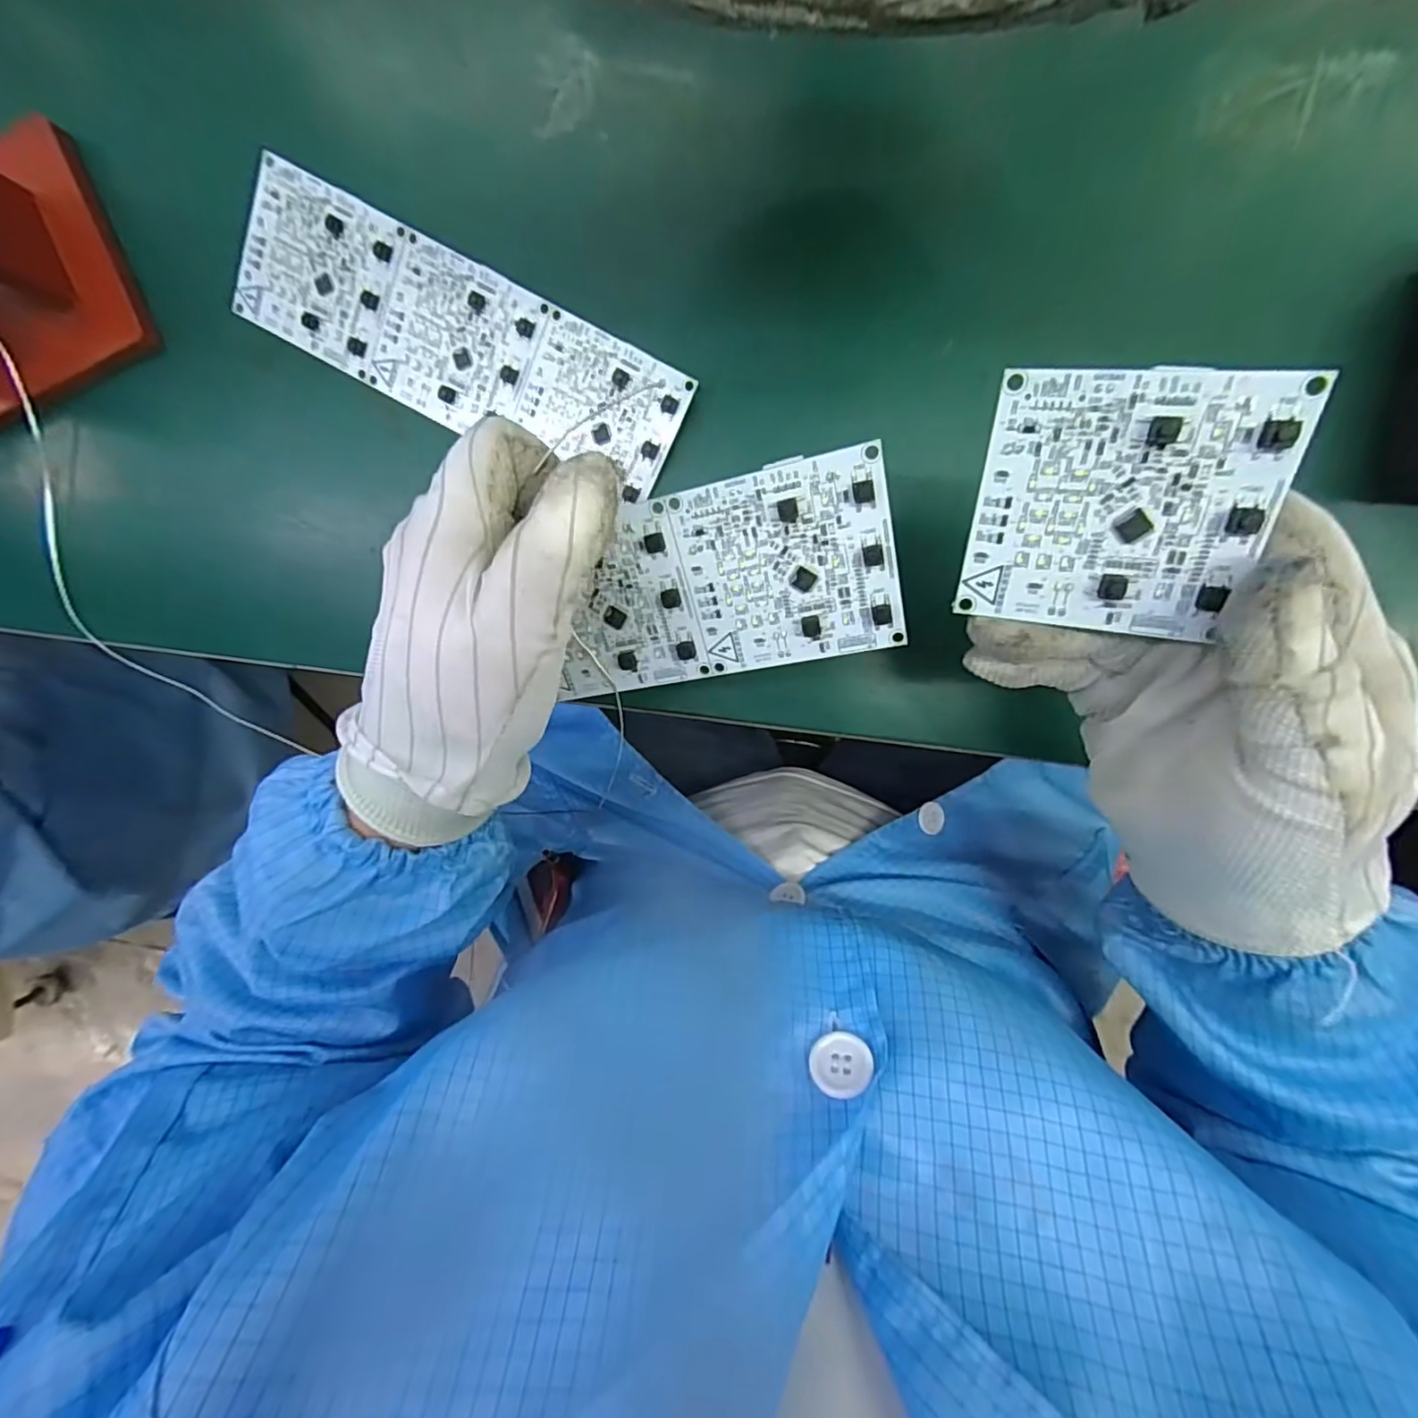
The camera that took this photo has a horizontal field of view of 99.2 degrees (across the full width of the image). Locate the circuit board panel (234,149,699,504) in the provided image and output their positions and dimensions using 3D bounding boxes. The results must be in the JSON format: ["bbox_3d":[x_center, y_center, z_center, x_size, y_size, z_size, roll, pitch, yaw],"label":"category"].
[{"bbox_3d":[-0.111,-0.161,0.266,0.207,0.011,0.064,29,98,2],"label":"circuit board panel"}]

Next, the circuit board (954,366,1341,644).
[{"bbox_3d":[0.111,-0.054,0.163,0.070,0.004,0.065,10,116,18],"label":"circuit board"}]

